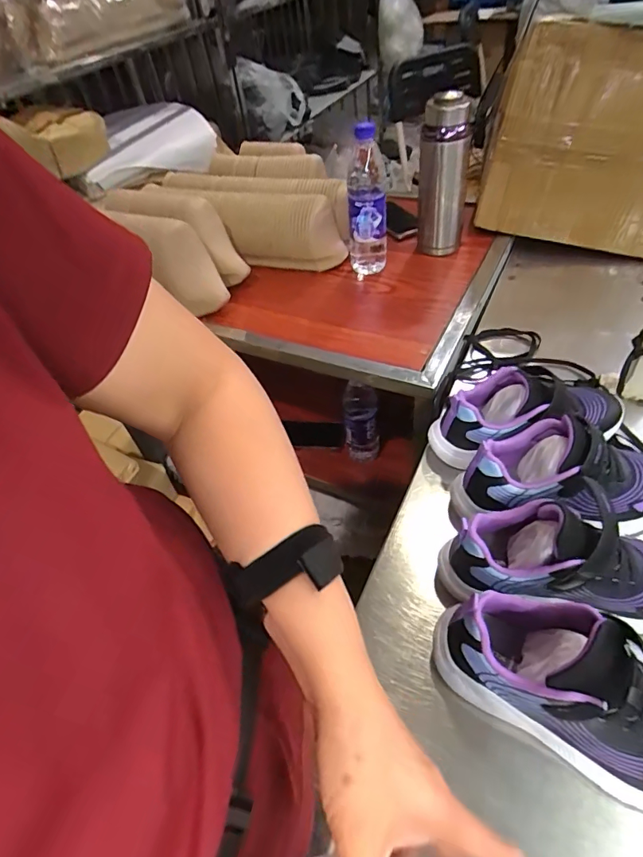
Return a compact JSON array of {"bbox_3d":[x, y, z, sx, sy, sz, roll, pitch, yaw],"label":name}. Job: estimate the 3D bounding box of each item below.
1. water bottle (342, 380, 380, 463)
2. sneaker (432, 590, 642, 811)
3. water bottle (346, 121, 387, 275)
[{"bbox_3d":[0.076,-0.009,0.899,0.067,0.203,0.060,-4,48,8],"label":"water bottle"},{"bbox_3d":[0.195,0.193,0.337,0.217,0.097,0.081,20,55,26],"label":"sneaker"},{"bbox_3d":[0.073,-0.370,0.774,0.070,0.229,0.073,-4,48,8],"label":"water bottle"}]

